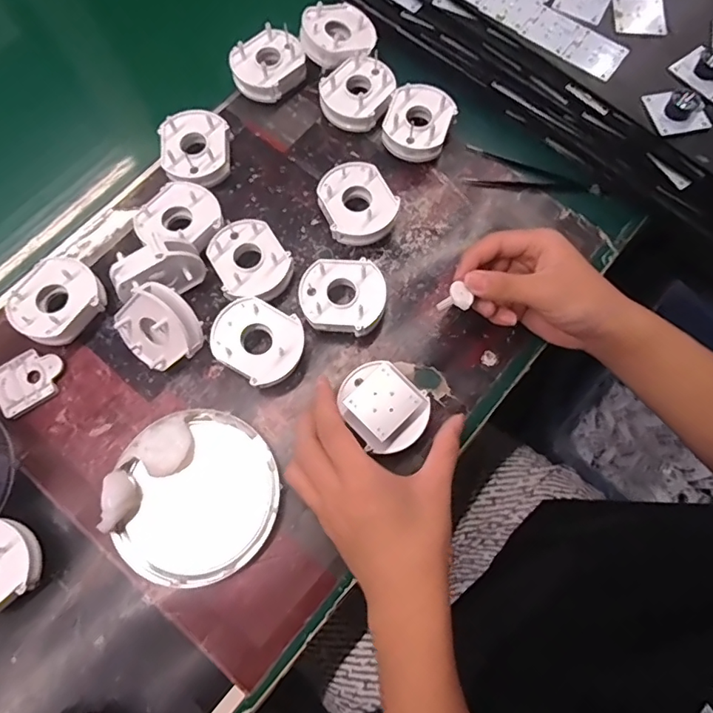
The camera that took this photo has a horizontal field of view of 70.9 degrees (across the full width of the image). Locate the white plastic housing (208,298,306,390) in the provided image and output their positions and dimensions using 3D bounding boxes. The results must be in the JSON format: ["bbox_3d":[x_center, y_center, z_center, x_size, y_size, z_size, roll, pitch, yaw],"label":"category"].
[{"bbox_3d":[-0.078,-0.010,0.411,0.071,0.037,0.061,35,76,9],"label":"white plastic housing"}]

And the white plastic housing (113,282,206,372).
[{"bbox_3d":[-0.157,-0.024,0.399,0.062,0.073,0.024,53,35,-13],"label":"white plastic housing"}]

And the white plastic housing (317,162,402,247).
[{"bbox_3d":[0.002,-0.133,0.446,0.067,0.037,0.071,-25,76,-8],"label":"white plastic housing"}]

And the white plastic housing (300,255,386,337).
[{"bbox_3d":[-0.011,-0.049,0.425,0.070,0.031,0.061,11,74,2],"label":"white plastic housing"}]

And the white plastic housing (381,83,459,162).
[{"bbox_3d":[0.058,-0.219,0.472,0.061,0.035,0.072,23,75,6],"label":"white plastic housing"}]

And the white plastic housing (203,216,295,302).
[{"bbox_3d":[-0.089,-0.077,0.432,0.061,0.035,0.073,-26,76,-8],"label":"white plastic housing"}]

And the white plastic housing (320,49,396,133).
[{"bbox_3d":[0.004,-0.249,0.481,0.060,0.035,0.069,44,78,11],"label":"white plastic housing"}]

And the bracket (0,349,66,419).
[{"bbox_3d":[-0.272,0.019,0.417,0.057,0.008,0.045,-33,77,-10],"label":"bracket"}]

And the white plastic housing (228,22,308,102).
[{"bbox_3d":[-0.086,-0.281,0.490,0.060,0.035,0.070,41,77,10],"label":"white plastic housing"}]

